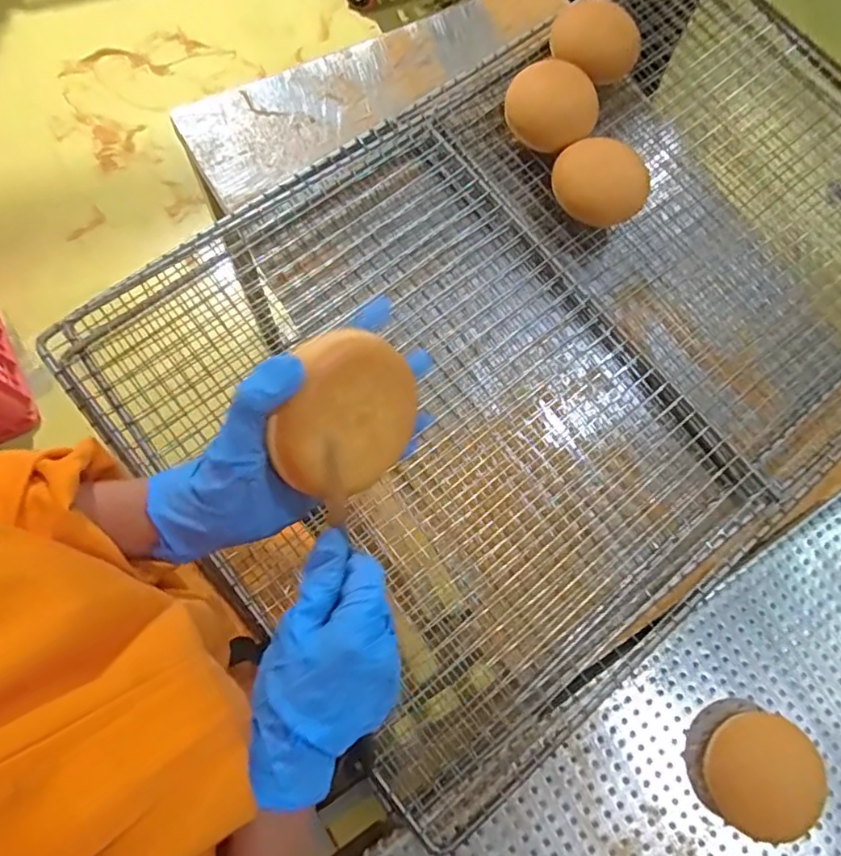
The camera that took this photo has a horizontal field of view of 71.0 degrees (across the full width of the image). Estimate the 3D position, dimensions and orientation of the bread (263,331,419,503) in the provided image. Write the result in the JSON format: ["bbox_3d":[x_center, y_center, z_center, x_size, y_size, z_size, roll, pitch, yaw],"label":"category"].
[{"bbox_3d":[-0.046,-0.008,0.346,0.090,0.034,0.090,-26,121,-30],"label":"bread"}]

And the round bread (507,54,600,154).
[{"bbox_3d":[0.137,-0.334,0.621,0.096,0.048,0.084,22,76,-2],"label":"round bread"}]

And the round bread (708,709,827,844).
[{"bbox_3d":[0.304,0.305,0.520,0.096,0.023,0.090,1,75,-5],"label":"round bread"}]

